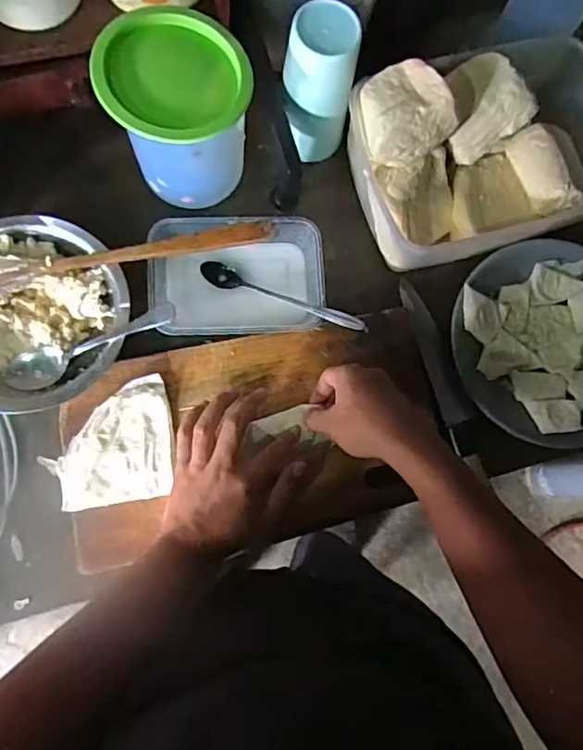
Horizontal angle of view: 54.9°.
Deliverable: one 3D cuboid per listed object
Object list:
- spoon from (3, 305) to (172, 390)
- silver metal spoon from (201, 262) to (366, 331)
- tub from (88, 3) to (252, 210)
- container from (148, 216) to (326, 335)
[{"bbox_3d":[-0.188,-0.026,0.527,0.165,0.032,0.039,-20,82,-8],"label":"spoon"},{"bbox_3d":[-0.010,-0.078,0.567,0.175,0.023,0.023,22,80,15],"label":"silver metal spoon"},{"bbox_3d":[-0.103,-0.239,0.521,0.121,0.139,0.114,1,79,-5],"label":"tub"},{"bbox_3d":[-0.055,-0.103,0.567,0.169,0.057,0.119,-4,80,-6],"label":"container"}]

